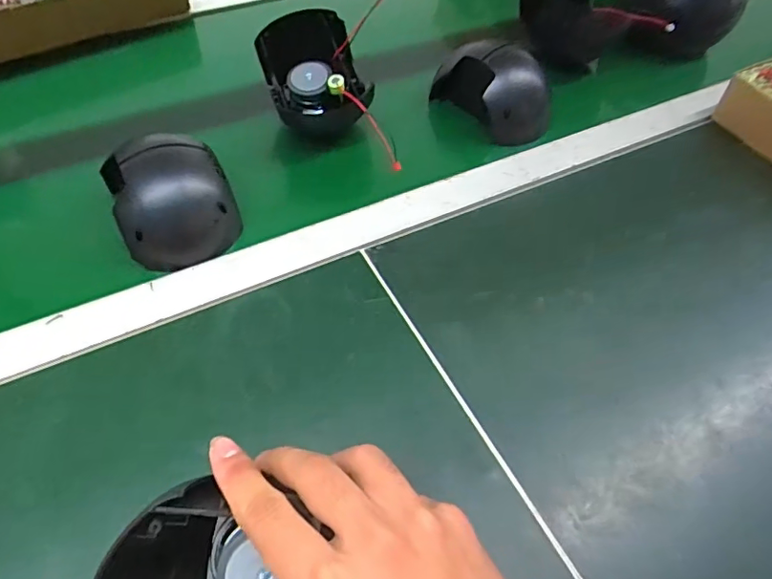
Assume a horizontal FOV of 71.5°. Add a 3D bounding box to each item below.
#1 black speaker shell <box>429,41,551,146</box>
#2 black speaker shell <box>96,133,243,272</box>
[{"bbox_3d":[0.110,-0.209,0.543,0.076,0.064,0.122,-29,59,-22],"label":"black speaker shell"},{"bbox_3d":[-0.169,-0.073,0.427,0.087,0.060,0.085,-21,56,-17],"label":"black speaker shell"}]

